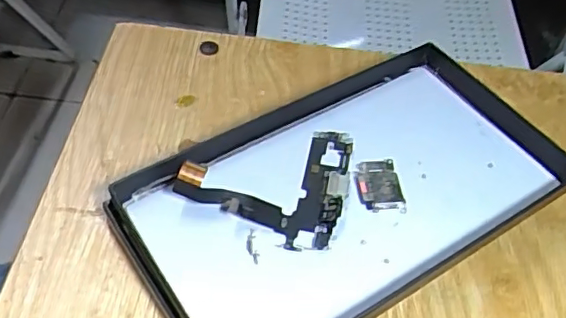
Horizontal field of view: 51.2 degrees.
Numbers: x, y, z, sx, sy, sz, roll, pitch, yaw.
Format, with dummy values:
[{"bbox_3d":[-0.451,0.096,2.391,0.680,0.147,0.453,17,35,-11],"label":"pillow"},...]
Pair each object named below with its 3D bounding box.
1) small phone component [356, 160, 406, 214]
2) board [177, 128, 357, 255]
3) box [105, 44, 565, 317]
[{"bbox_3d":[0.040,0.011,0.250,0.018,0.005,0.025,-5,50,-10],"label":"small phone component"},{"bbox_3d":[-0.004,0.003,0.249,0.064,0.013,0.061,18,50,9],"label":"board"},{"bbox_3d":[0.028,0.014,0.254,0.180,0.030,0.099,-23,56,-24],"label":"box"}]

